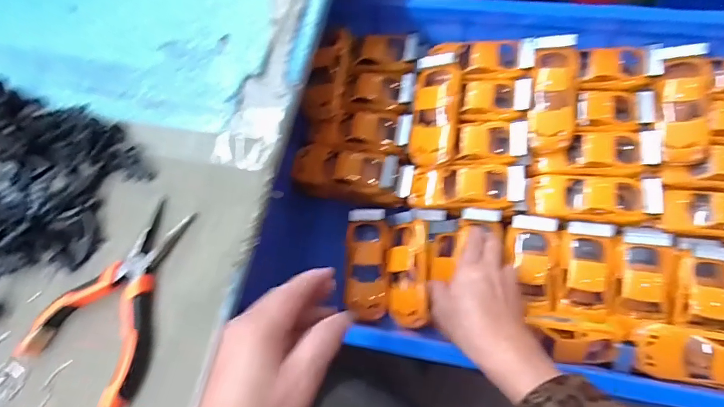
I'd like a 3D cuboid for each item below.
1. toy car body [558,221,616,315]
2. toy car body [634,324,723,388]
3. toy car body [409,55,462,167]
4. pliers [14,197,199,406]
[{"bbox_3d":[0.240,0.069,0.460,0.048,0.036,0.097,5,91,2],"label":"toy car body"},{"bbox_3d":[0.333,0.149,0.417,0.118,0.032,0.051,4,72,19],"label":"toy car body"},{"bbox_3d":[0.091,-0.115,0.529,0.058,0.034,0.135,3,75,8],"label":"toy car body"},{"bbox_3d":[-0.181,0.072,0.333,0.091,0.021,0.145,29,75,9],"label":"pliers"}]

